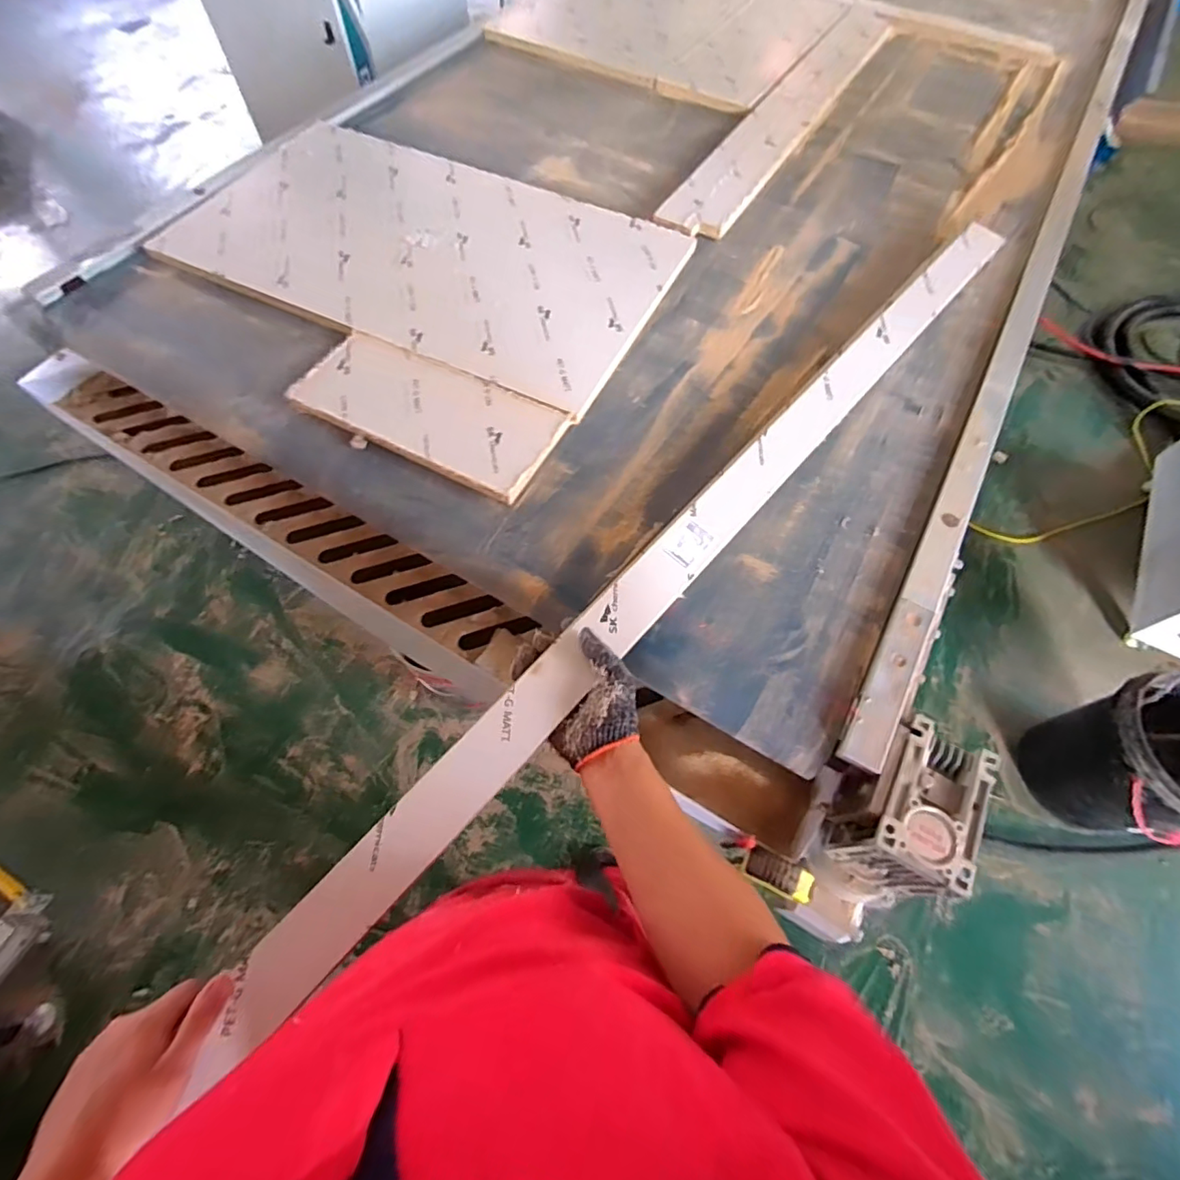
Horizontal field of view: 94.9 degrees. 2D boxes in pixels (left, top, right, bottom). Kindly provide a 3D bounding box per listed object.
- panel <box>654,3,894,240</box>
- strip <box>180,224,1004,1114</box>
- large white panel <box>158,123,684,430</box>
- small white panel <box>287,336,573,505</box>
[{"bbox_3d":[0.486,-1.136,1.244,0.134,0.026,1.274,28,64,11],"label":"panel"},{"bbox_3d":[0.194,-0.132,0.692,0.062,0.030,1.459,39,68,16],"label":"strip"},{"bbox_3d":[-0.277,-0.592,0.914,0.797,0.026,0.472,25,63,9],"label":"large white panel"},{"bbox_3d":[-0.226,-0.254,0.750,0.361,0.020,0.163,25,63,10],"label":"small white panel"}]

